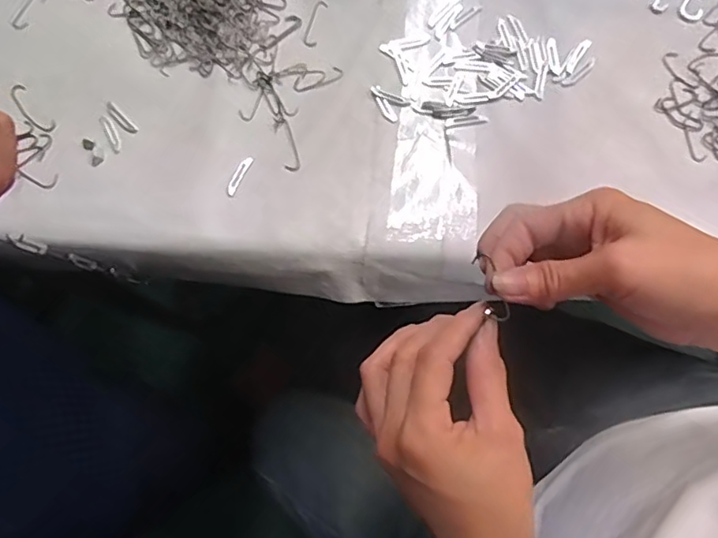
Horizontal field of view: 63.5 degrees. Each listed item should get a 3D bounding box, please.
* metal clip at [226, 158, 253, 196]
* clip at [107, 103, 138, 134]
[{"bbox_3d":[-0.096,-0.075,0.462,0.009,0.004,0.035,25,78,7],"label":"metal clip"},{"bbox_3d":[-0.195,-0.123,0.476,0.008,0.004,0.035,-43,82,-13],"label":"clip"}]

